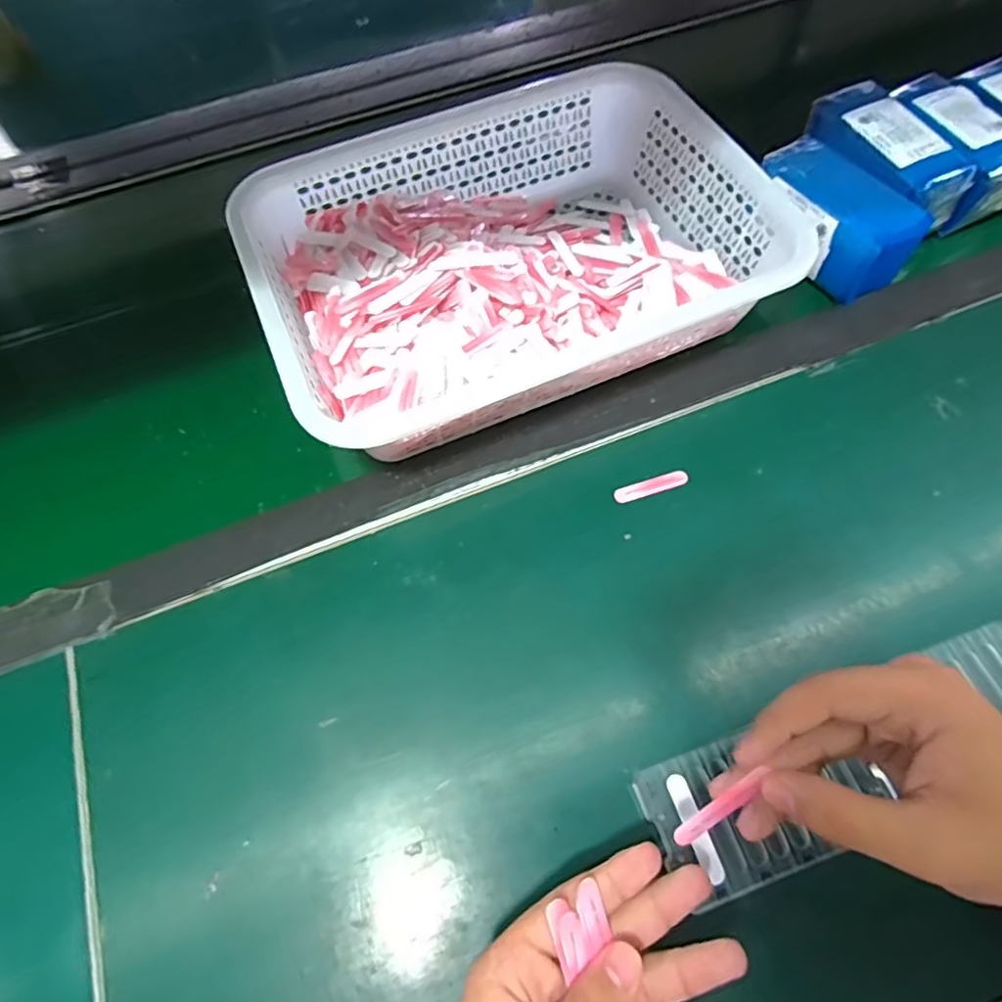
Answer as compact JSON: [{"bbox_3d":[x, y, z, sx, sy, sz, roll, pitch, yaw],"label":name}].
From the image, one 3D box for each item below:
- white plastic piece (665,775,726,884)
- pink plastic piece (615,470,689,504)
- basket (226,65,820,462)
[{"bbox_3d":[0.100,0.168,0.311,0.011,0.007,0.051,-19,64,-7],"label":"white plastic piece"},{"bbox_3d":[0.101,-0.011,0.406,0.050,0.004,0.012,-17,64,-6],"label":"pink plastic piece"},{"bbox_3d":[0.004,-0.183,0.456,0.359,0.079,0.252,-23,64,-9],"label":"basket"}]

